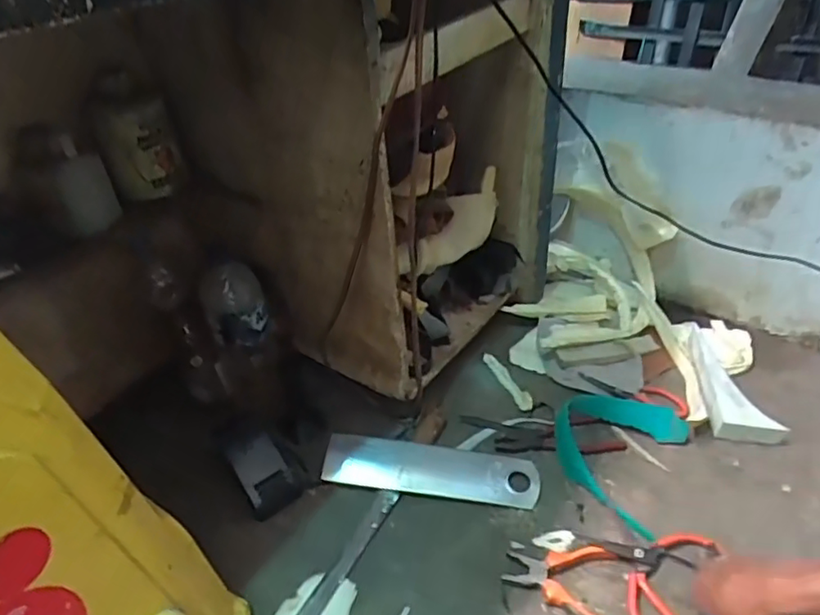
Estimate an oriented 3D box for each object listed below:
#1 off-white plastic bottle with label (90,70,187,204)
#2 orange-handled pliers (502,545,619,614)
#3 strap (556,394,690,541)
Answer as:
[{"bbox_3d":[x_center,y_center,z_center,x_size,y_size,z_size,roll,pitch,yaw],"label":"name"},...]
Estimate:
[{"bbox_3d":[-0.355,-0.224,0.770,0.091,0.145,0.071,-13,38,-15],"label":"off-white plastic bottle with label"},{"bbox_3d":[0.188,0.344,0.724,0.138,0.018,0.111,5,39,7],"label":"orange-handled pliers"},{"bbox_3d":[0.302,0.206,0.872,0.181,0.039,0.214,20,43,24],"label":"strap"}]

